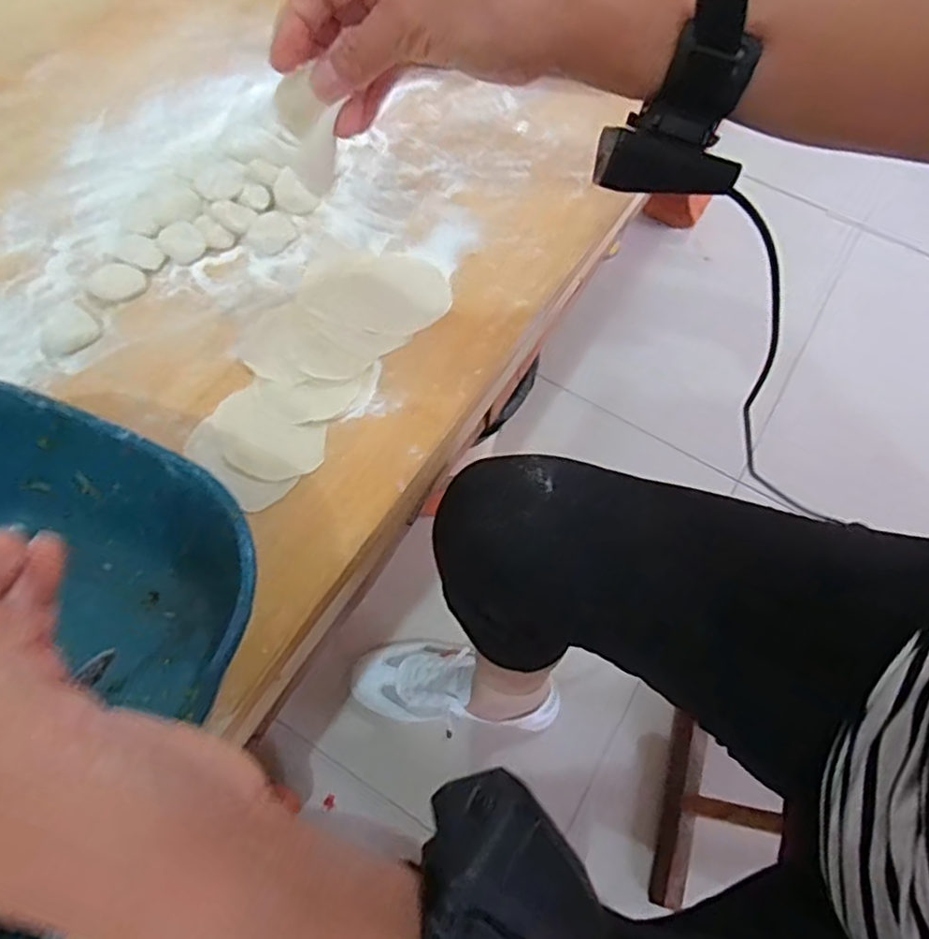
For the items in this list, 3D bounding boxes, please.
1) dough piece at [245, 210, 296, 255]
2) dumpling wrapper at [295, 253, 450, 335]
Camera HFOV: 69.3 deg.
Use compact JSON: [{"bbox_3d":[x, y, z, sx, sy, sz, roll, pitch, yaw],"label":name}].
[{"bbox_3d":[-0.132,-0.161,0.458,0.025,0.008,0.035,30,66,11],"label":"dough piece"},{"bbox_3d":[-0.058,-0.115,0.439,0.095,0.005,0.064,-2,61,-9],"label":"dumpling wrapper"}]

